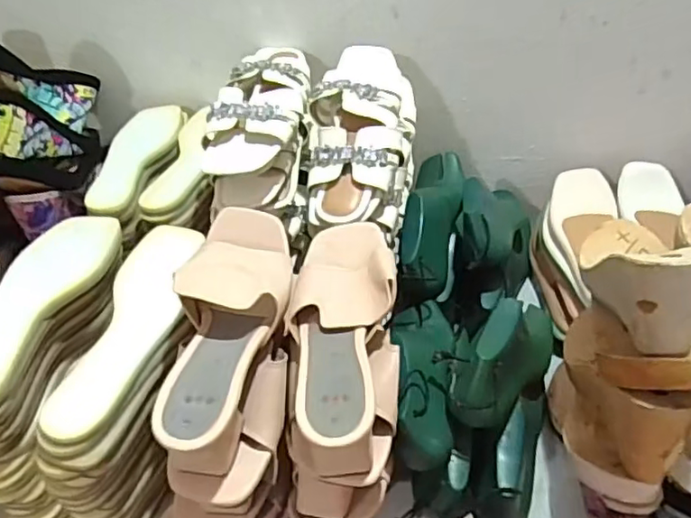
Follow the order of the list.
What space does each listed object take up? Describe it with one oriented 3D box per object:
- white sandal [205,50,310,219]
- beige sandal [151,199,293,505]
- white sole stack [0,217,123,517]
[{"bbox_3d":[-0.095,-0.169,0.710,0.101,0.101,0.232,4,59,6],"label":"white sandal"},{"bbox_3d":[-0.092,0.061,0.490,0.087,0.077,0.252,0,60,2],"label":"beige sandal"},{"bbox_3d":[-0.293,0.111,0.614,0.083,0.195,0.253,8,42,12],"label":"white sole stack"}]

